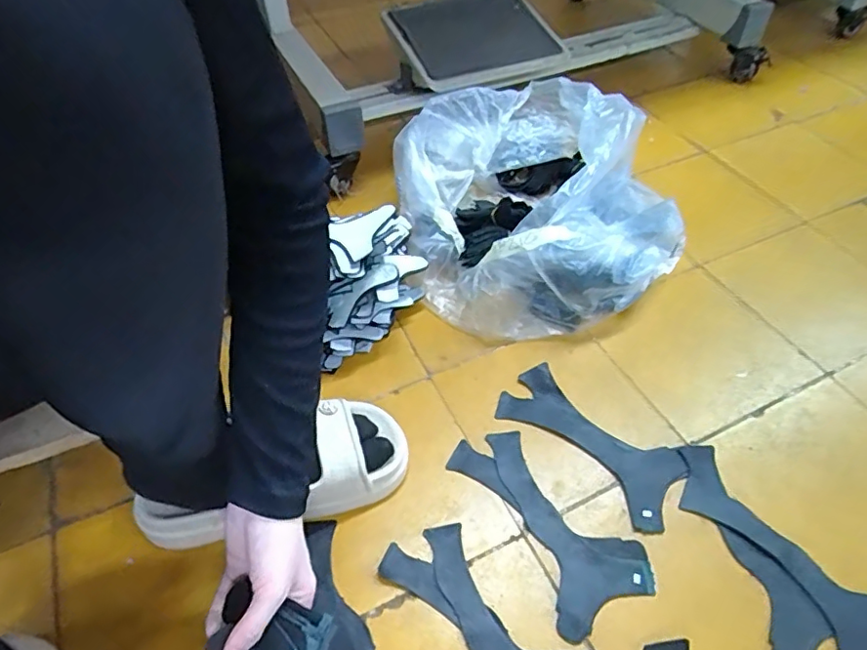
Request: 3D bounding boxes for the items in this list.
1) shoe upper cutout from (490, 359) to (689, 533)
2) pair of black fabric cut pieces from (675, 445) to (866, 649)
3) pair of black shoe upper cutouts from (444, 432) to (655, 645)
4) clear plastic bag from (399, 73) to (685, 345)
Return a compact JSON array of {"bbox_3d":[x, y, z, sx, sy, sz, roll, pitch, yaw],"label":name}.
[{"bbox_3d":[0.159,0.118,0.584,0.193,0.008,0.085,34,59,27],"label":"shoe upper cutout"},{"bbox_3d":[0.296,0.210,0.506,0.121,0.010,0.215,-30,55,-21],"label":"pair of black fabric cut pieces"},{"bbox_3d":[0.100,0.182,0.535,0.098,0.006,0.200,-30,55,-21],"label":"pair of black shoe upper cutouts"},{"bbox_3d":[0.129,-0.172,0.735,0.321,0.185,0.350,-13,50,-9],"label":"clear plastic bag"}]

